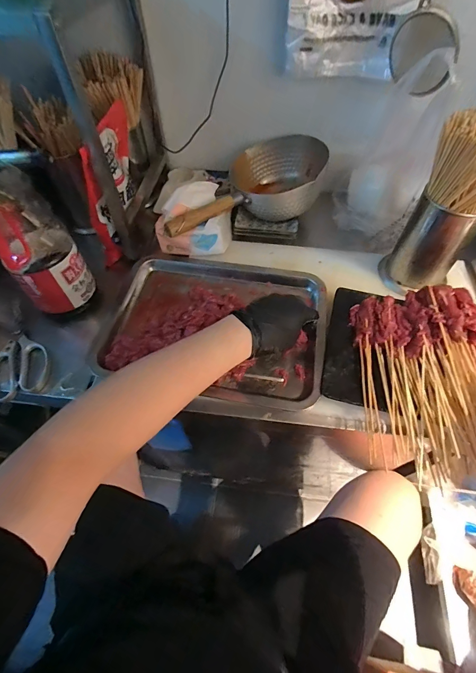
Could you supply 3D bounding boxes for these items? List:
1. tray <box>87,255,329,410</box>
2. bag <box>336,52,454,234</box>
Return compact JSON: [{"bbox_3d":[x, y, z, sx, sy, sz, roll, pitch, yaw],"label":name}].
[{"bbox_3d":[-0.035,-0.031,0.514,0.346,0.049,0.283,8,58,5],"label":"tray"},{"bbox_3d":[0.256,-0.324,0.561,0.086,0.282,0.173,-24,61,-14],"label":"bag"}]

